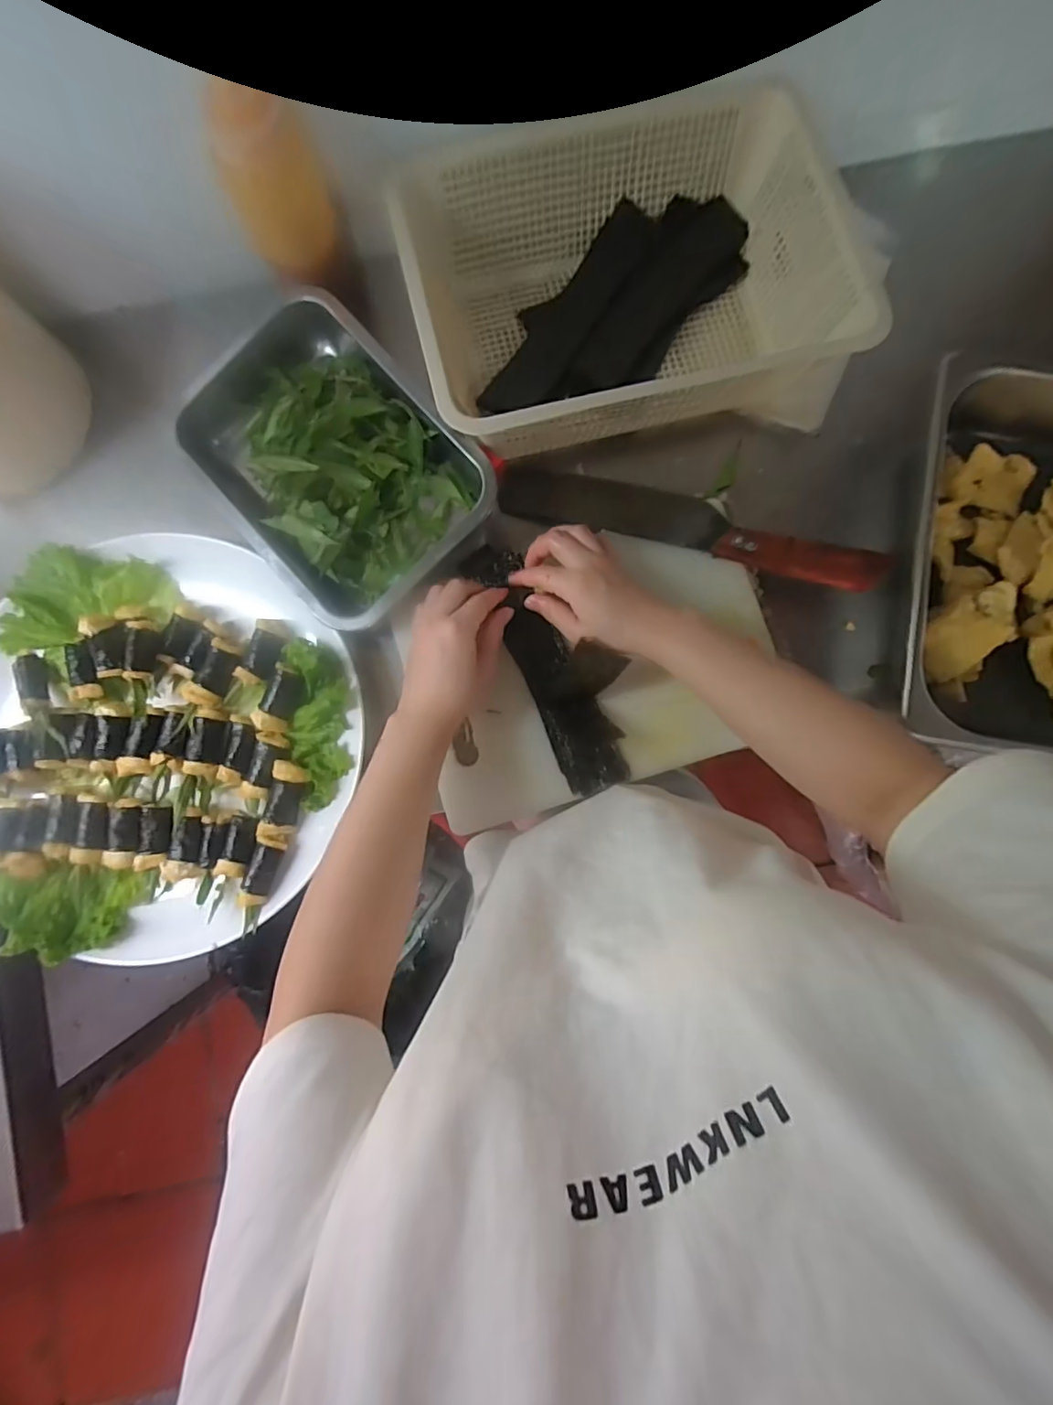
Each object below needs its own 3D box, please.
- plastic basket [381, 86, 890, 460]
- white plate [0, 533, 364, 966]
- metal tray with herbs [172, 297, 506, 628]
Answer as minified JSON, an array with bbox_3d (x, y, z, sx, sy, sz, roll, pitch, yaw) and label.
[{"bbox_3d":[0.076,-0.352,0.455,0.339,0.088,0.238,-12,84,-1],"label":"plastic basket"},{"bbox_3d":[-0.308,0.031,0.458,0.330,0.042,0.335,0,84,-3],"label":"white plate"},{"bbox_3d":[-0.173,-0.213,0.481,0.192,0.064,0.271,-39,86,-4],"label":"metal tray with herbs"}]

